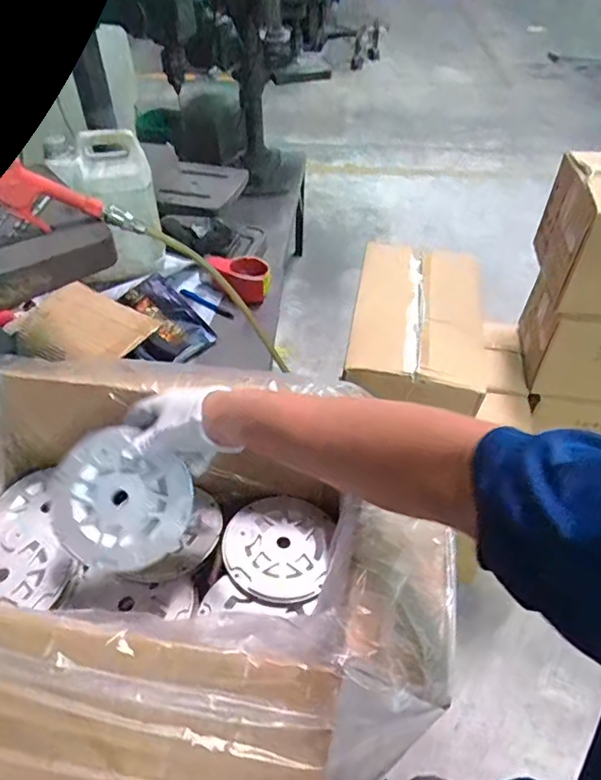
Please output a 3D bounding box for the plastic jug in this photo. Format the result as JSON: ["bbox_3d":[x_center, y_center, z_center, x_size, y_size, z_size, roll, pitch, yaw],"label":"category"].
[{"bbox_3d":[-0.359,-0.339,0.992,0.173,0.245,0.104,8,47,7],"label":"plastic jug"}]

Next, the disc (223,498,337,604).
[{"bbox_3d":[-0.027,0.183,0.619,0.120,0.019,0.130,8,47,7],"label":"disc"}]

